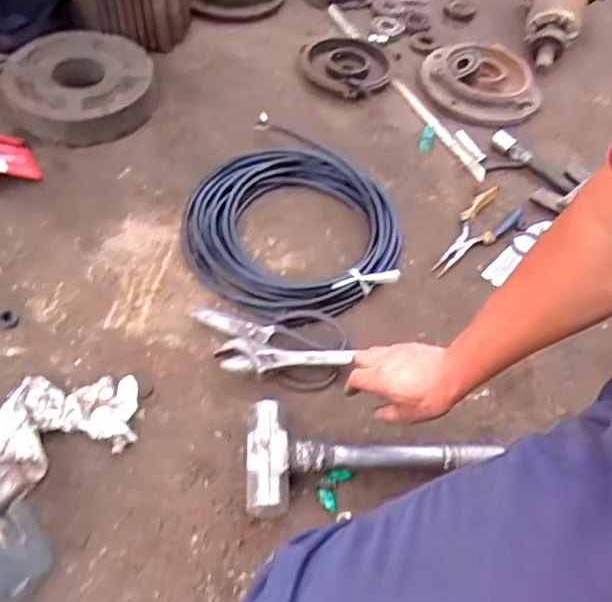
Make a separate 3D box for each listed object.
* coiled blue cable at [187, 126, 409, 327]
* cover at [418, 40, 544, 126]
[{"bbox_3d":[-0.018,-0.117,0.871,0.312,0.063,0.317,3,52,-4],"label":"coiled blue cable"},{"bbox_3d":[0.314,-0.399,1.034,0.209,0.070,0.182,0,53,-5],"label":"cover"}]

